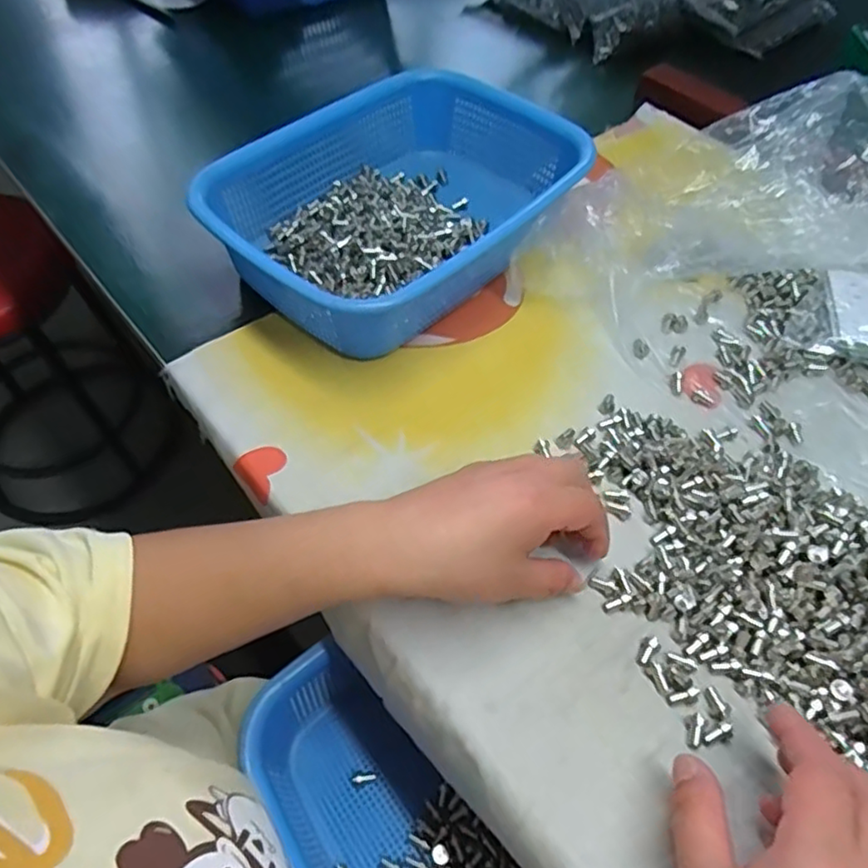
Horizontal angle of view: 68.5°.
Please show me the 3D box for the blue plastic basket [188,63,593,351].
[{"bbox_3d":[-0.017,-0.181,0.504,0.197,0.076,0.278,37,62,22],"label":"blue plastic basket"}]

